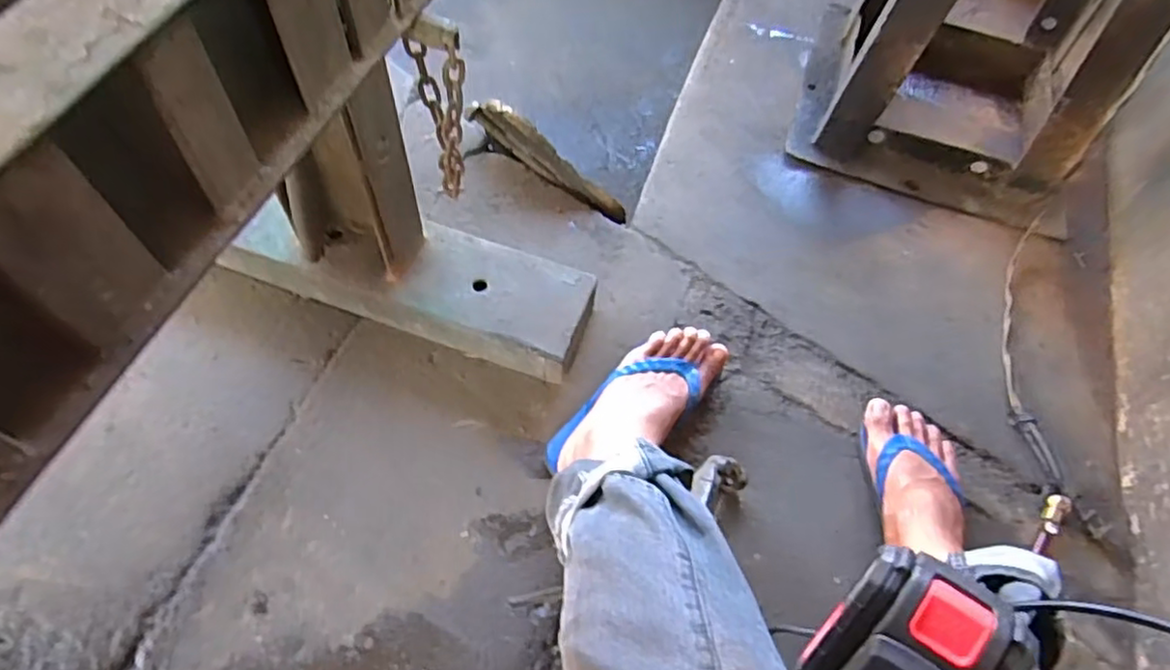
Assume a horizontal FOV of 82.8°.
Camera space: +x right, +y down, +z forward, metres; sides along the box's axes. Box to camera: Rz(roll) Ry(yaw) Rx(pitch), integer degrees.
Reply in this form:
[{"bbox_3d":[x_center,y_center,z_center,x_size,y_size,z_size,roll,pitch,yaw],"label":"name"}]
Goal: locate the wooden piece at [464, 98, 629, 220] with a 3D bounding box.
[{"bbox_3d":[-0.054,-0.258,0.940,0.263,0.079,0.027,34,63,15],"label":"wooden piece"}]

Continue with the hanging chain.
[{"bbox_3d":[-0.123,-0.183,0.583,0.039,0.190,0.033,-9,61,-10],"label":"hanging chain"}]

